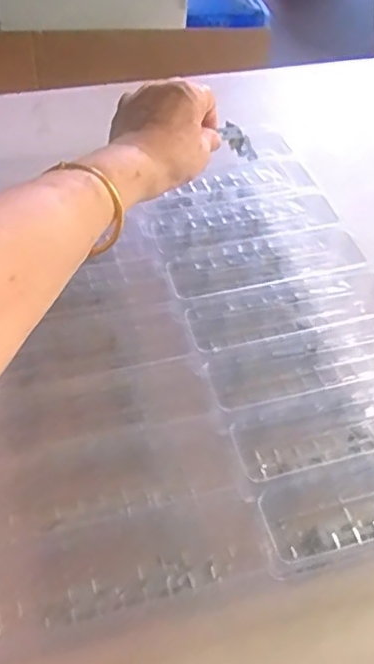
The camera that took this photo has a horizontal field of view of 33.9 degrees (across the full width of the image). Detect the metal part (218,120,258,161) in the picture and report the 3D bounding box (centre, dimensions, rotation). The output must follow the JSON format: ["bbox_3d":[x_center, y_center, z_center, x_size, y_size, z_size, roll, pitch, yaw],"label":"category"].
[{"bbox_3d":[0.051,-0.183,0.594,0.014,0.045,0.013,-27,41,32],"label":"metal part"}]

